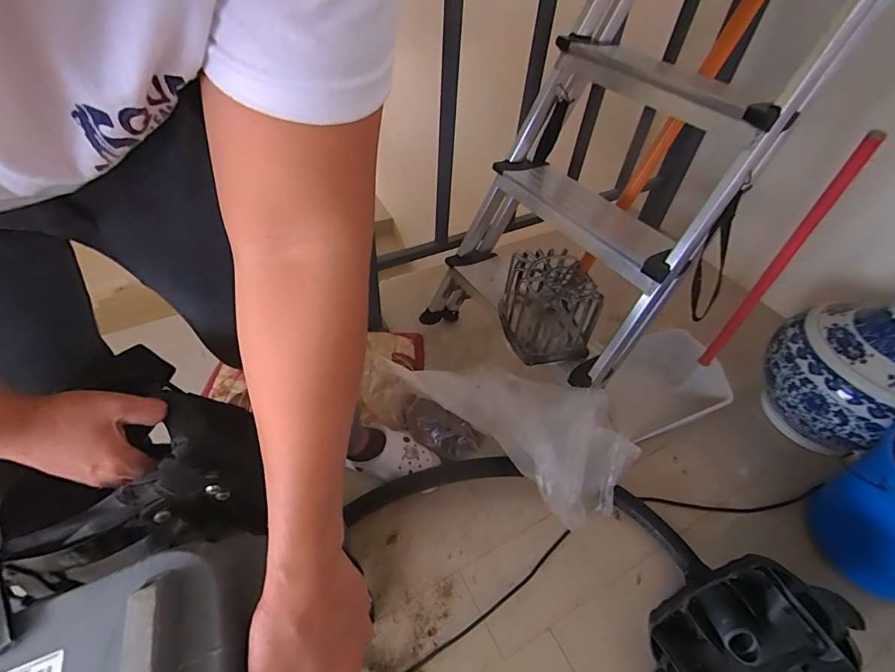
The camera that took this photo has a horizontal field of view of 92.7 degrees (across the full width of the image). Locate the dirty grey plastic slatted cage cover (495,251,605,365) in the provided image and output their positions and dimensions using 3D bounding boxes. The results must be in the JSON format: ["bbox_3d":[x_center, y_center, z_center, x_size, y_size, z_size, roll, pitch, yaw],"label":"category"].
[{"bbox_3d":[0.193,-0.054,0.823,0.146,0.143,0.178,-10,51,-12],"label":"dirty grey plastic slatted cage cover"}]

